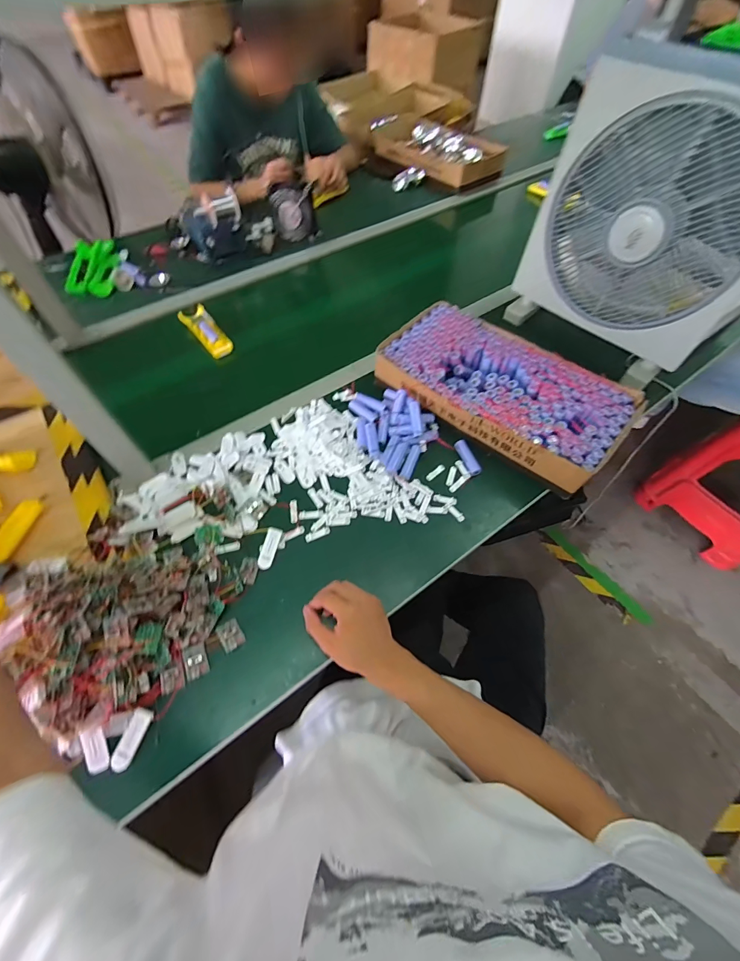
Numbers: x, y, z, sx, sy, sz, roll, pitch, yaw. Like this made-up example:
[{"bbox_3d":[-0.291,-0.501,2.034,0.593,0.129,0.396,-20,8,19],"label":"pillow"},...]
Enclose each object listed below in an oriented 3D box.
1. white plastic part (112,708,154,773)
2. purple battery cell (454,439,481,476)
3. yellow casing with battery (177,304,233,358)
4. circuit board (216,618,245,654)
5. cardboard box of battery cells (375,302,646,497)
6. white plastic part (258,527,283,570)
[{"bbox_3d":[-0.277,0.303,0.445,0.021,0.011,0.062,12,58,6],"label":"white plastic part"},{"bbox_3d":[0.172,-0.041,0.666,0.021,0.016,0.068,-18,60,-12],"label":"purple battery cell"},{"bbox_3d":[-0.361,-0.328,0.842,0.058,0.032,0.155,-33,64,-20],"label":"yellow casing with battery"},{"bbox_3d":[-0.186,0.205,0.508,0.028,0.010,0.038,-31,63,-19],"label":"circuit board"},{"bbox_3d":[0.234,-0.170,0.704,0.427,0.068,0.224,35,63,19],"label":"cardboard box of battery cells"},{"bbox_3d":[-0.150,0.101,0.571,0.020,0.010,0.062,13,71,7],"label":"white plastic part"}]

